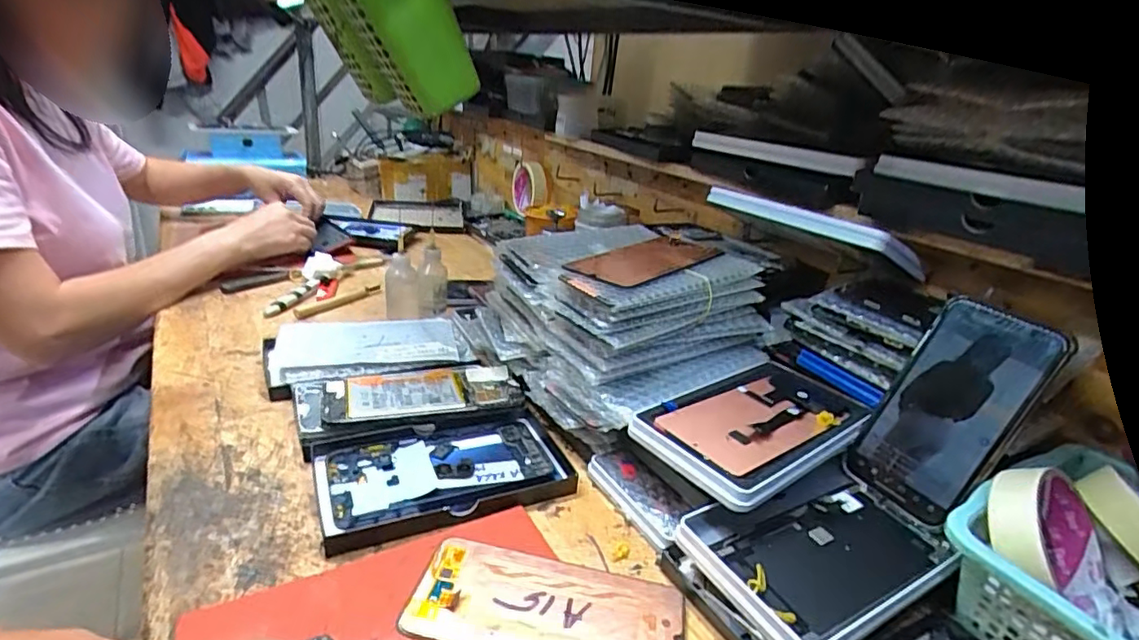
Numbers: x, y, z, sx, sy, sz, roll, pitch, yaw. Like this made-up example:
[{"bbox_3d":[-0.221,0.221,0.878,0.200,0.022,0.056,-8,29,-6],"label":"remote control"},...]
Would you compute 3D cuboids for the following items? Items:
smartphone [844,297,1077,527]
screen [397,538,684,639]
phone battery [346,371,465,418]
[{"bbox_3d":[0.251,0.059,0.373,0.008,0.142,0.070,17,15,-43],"label":"smartphone"},{"bbox_3d":[-0.013,0.163,0.317,0.149,0.004,0.073,8,25,6],"label":"screen"},{"bbox_3d":[-0.140,0.061,0.480,0.094,0.004,0.059,-4,26,-19],"label":"phone battery"}]

